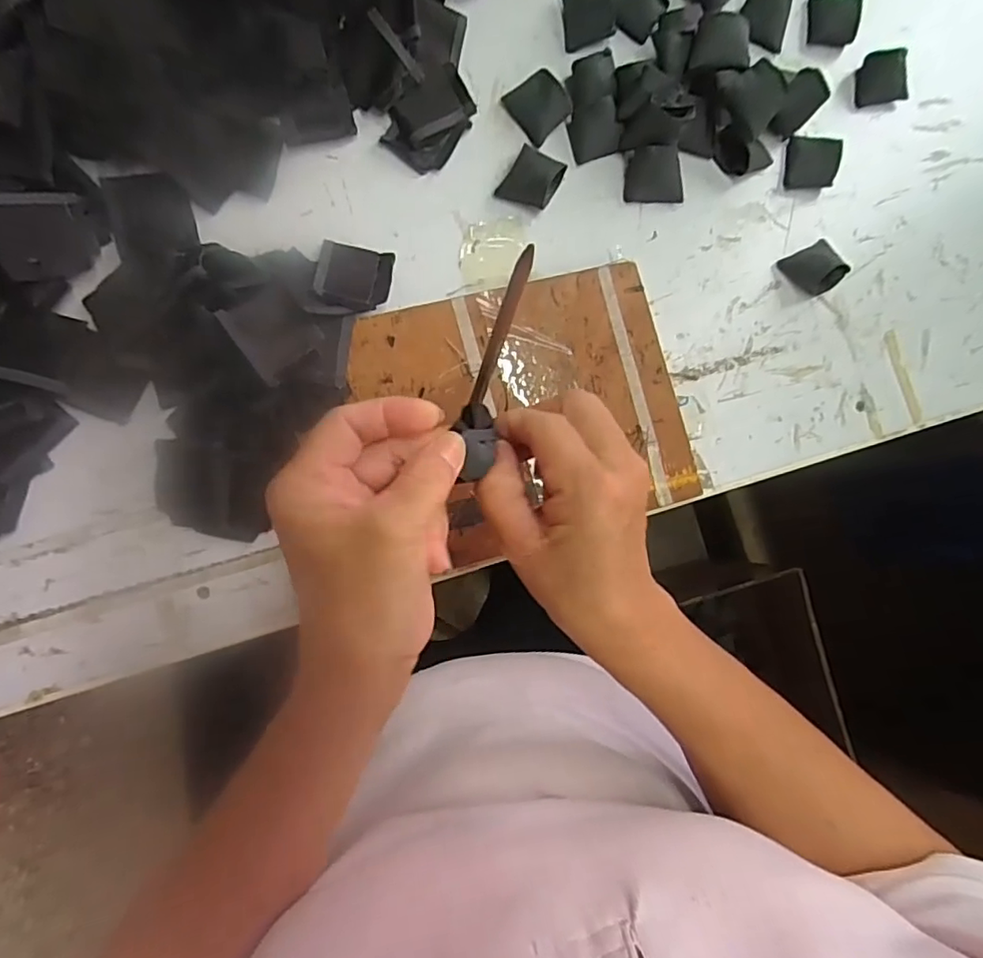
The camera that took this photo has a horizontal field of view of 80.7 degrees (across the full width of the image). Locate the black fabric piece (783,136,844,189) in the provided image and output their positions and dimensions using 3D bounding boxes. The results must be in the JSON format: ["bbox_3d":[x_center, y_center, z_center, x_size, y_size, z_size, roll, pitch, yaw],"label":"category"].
[{"bbox_3d":[0.246,-0.245,0.444,0.035,0.023,0.035,5,84,-8],"label":"black fabric piece"}]

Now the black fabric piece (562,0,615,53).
[{"bbox_3d":[0.072,-0.345,0.432,0.036,0.007,0.041,-6,100,19],"label":"black fabric piece"}]

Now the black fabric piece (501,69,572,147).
[{"bbox_3d":[0.035,-0.273,0.419,0.039,0.016,0.041,-44,92,-10],"label":"black fabric piece"}]

